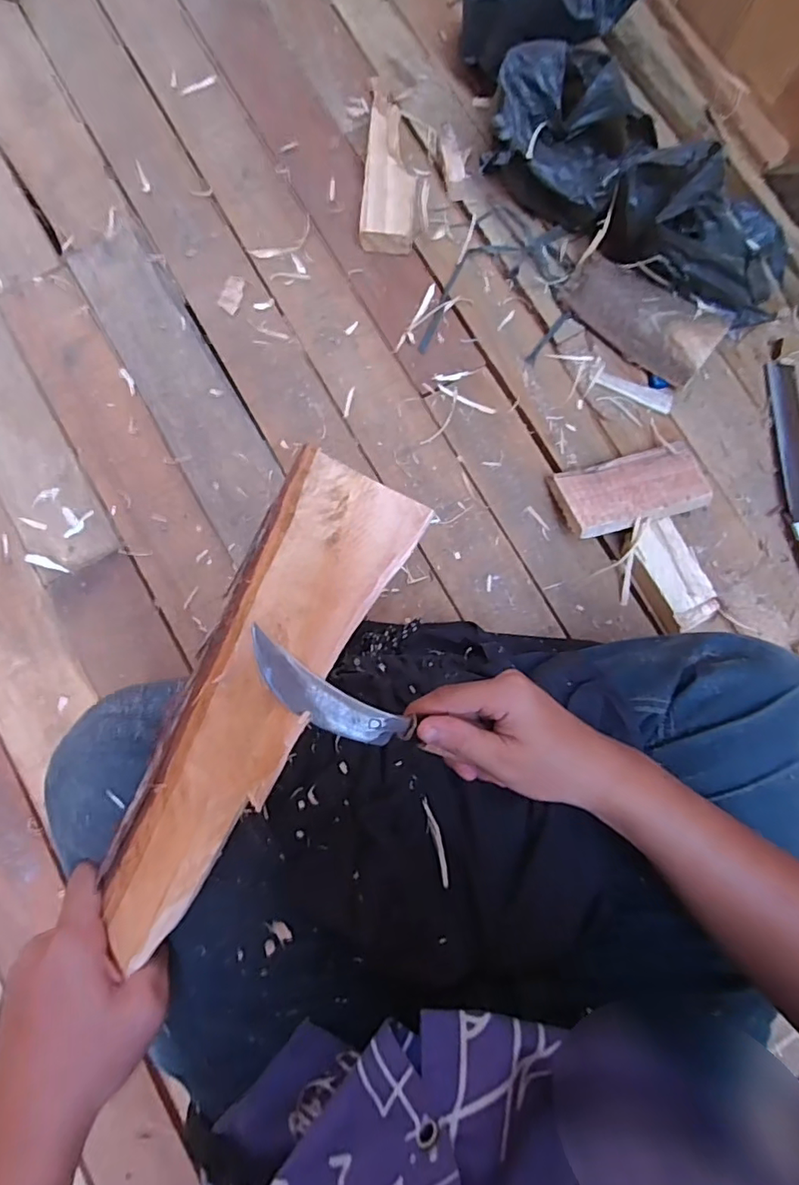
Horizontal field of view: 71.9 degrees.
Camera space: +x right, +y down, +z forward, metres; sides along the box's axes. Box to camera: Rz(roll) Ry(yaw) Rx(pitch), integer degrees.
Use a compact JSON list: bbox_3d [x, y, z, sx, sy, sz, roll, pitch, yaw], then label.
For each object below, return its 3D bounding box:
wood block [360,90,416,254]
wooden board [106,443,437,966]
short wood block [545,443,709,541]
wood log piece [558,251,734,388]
[{"bbox_3d":[-0.009,-0.486,0.641,0.060,0.044,0.171,5,82,-3],"label":"wood block"},{"bbox_3d":[-0.087,0.062,0.315,0.081,0.020,0.290,28,89,1],"label":"wooden board"},{"bbox_3d":[0.243,-0.108,0.577,0.149,0.018,0.081,-15,62,-3],"label":"short wood block"},{"bbox_3d":[0.266,-0.309,0.618,0.173,0.043,0.084,35,82,3],"label":"wood log piece"}]

